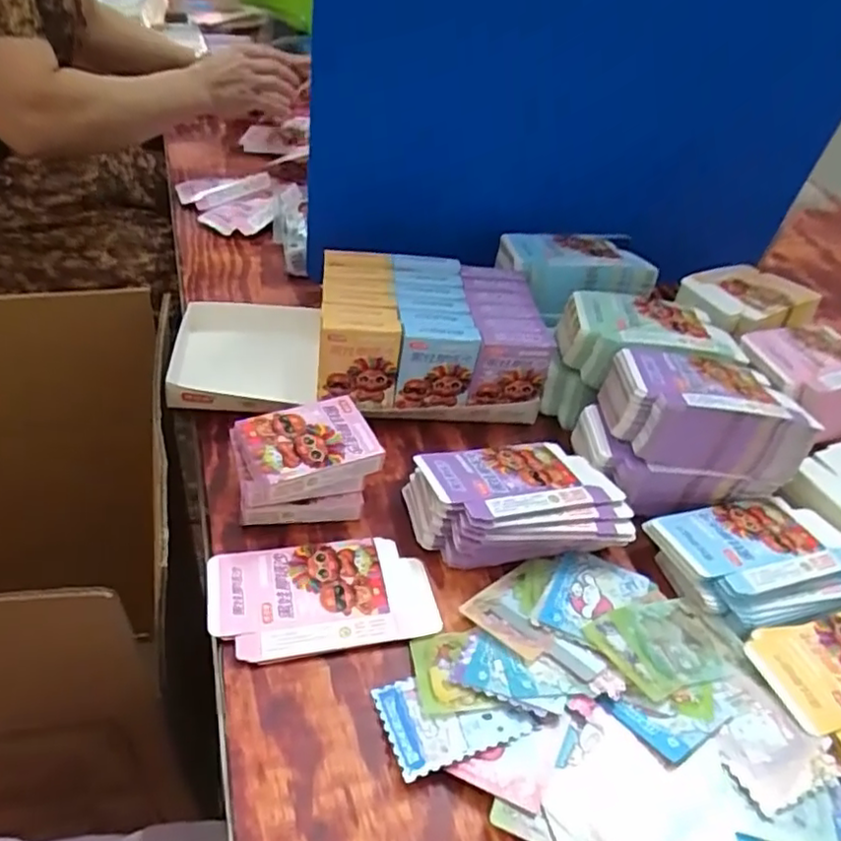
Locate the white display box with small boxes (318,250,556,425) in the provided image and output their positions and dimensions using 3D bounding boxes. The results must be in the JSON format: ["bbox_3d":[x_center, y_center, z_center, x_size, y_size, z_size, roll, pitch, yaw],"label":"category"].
[{"bbox_3d":[0.007,-0.082,0.626,0.203,0.106,0.145,-5,44,-7],"label":"white display box with small boxes"}]

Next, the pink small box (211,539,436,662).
[{"bbox_3d":[-0.068,0.121,0.457,0.151,0.008,0.084,-4,46,-16],"label":"pink small box"}]

